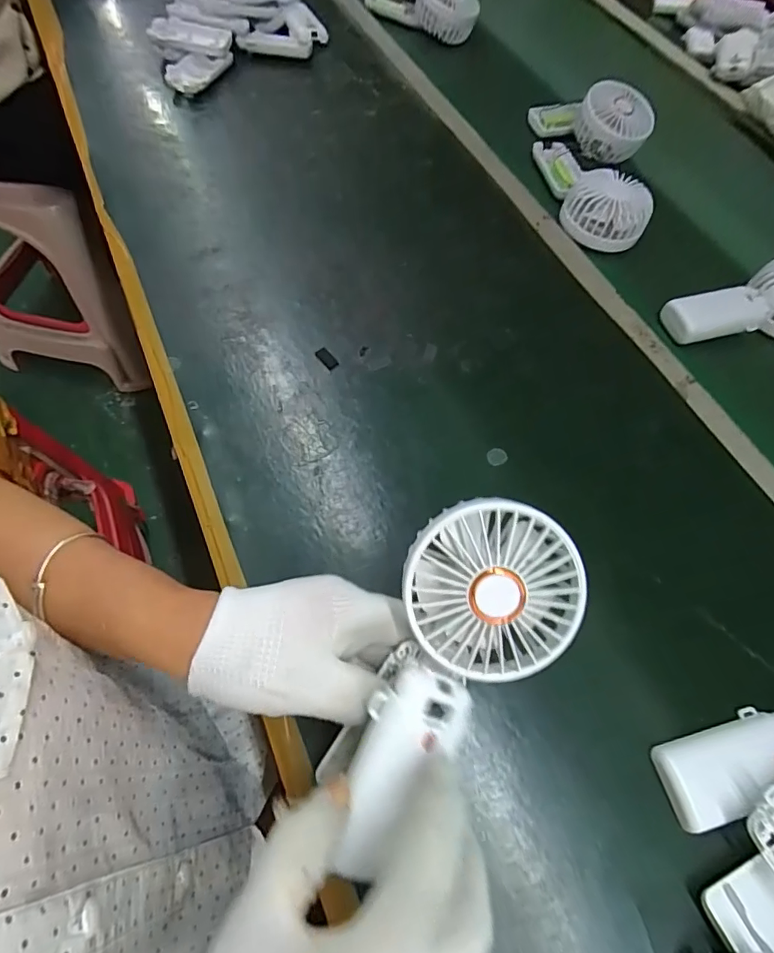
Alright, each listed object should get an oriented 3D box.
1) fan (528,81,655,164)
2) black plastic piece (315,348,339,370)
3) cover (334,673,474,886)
[{"bbox_3d":[0.252,-0.437,0.599,0.080,0.072,0.134,-39,72,-20],"label":"fan"},{"bbox_3d":[-0.053,-0.103,0.419,0.012,0.004,0.023,-33,70,-18],"label":"black plastic piece"},{"bbox_3d":[0.004,0.136,0.224,0.041,0.016,0.092,30,77,11],"label":"cover"}]

